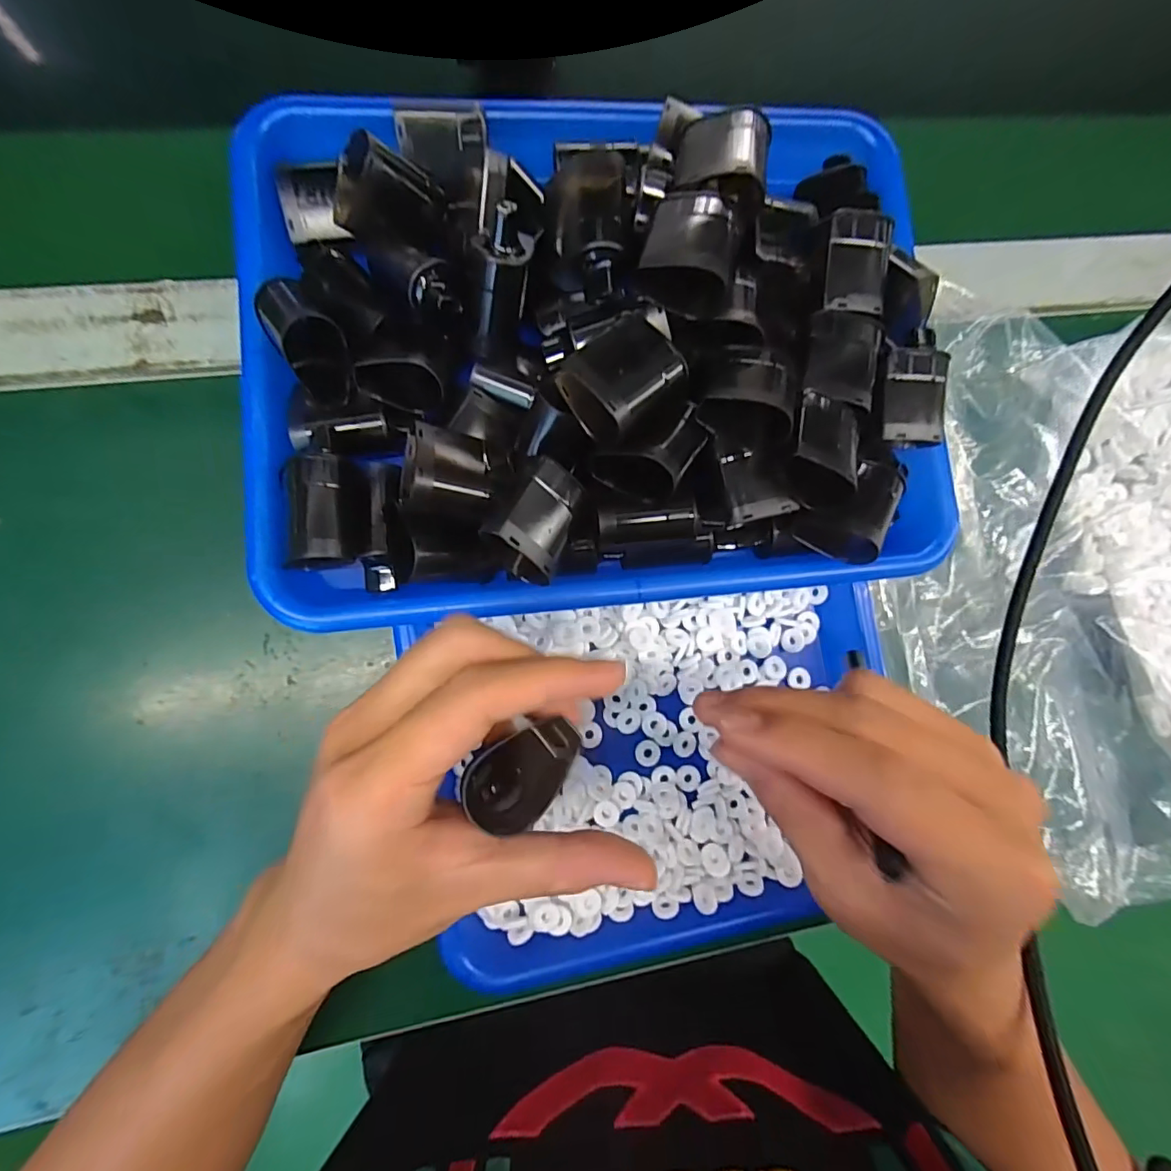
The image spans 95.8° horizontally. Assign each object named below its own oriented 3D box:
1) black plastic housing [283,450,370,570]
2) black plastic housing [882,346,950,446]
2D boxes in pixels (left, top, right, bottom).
[{"bbox_3d":[-0.104,-0.030,0.215,0.025,0.026,0.047,-1,87,-8],"label":"black plastic housing"},{"bbox_3d":[0.155,-0.090,0.251,0.032,0.015,0.045,0,98,-1],"label":"black plastic housing"}]

